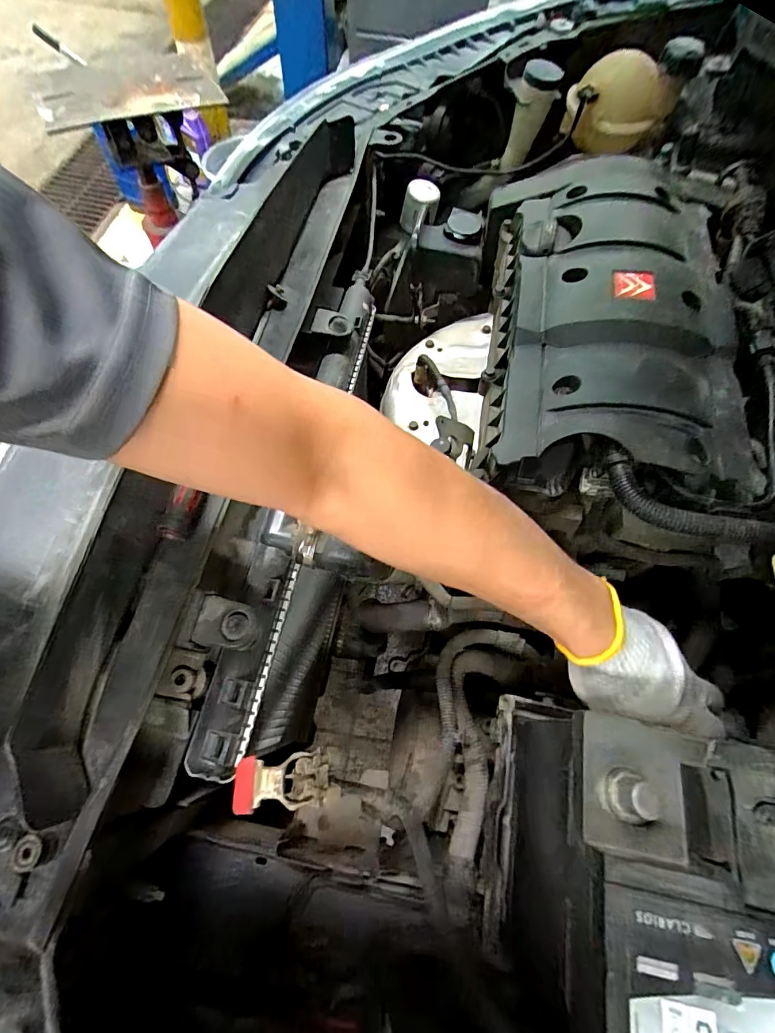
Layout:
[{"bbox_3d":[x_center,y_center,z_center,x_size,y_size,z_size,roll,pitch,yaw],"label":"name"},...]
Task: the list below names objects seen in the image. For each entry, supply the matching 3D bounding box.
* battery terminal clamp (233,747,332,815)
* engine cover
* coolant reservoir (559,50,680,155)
[{"bbox_3d":[-0.063,0.161,0.259,0.063,0.015,0.030,-19,65,18],"label":"battery terminal clamp"},{"bbox_3d":[0.224,-0.221,0.448,0.217,0.089,0.443,8,65,1],"label":"engine cover"},{"bbox_3d":[0.355,-0.637,0.664,0.141,0.104,0.096,33,68,12],"label":"coolant reservoir"}]

